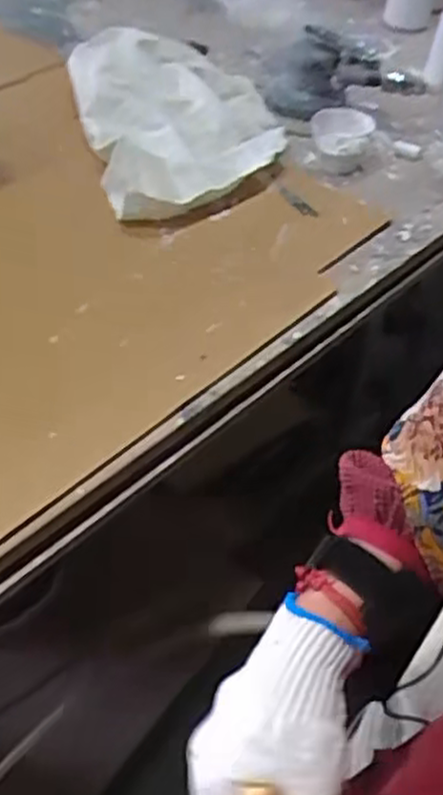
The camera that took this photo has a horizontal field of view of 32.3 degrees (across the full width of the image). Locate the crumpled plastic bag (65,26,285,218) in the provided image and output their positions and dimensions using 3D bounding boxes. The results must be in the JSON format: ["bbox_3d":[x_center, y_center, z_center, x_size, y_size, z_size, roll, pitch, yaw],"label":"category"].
[{"bbox_3d":[-0.044,-0.313,0.877,0.219,0.073,0.350,-10,47,-13],"label":"crumpled plastic bag"}]

